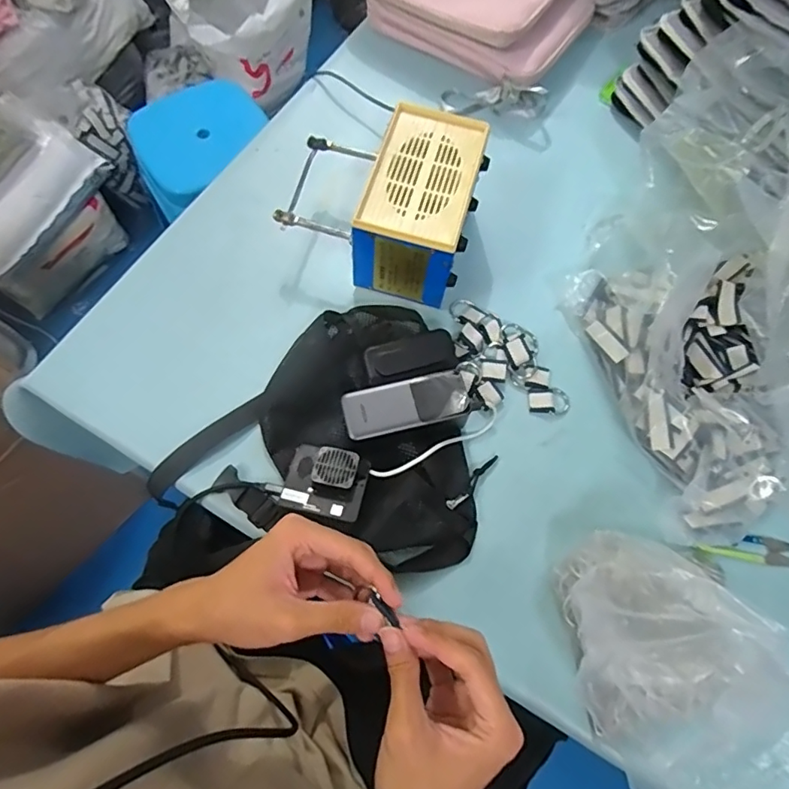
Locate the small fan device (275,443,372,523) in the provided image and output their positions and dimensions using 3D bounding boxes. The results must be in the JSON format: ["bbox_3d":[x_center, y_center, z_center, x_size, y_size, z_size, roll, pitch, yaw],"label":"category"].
[{"bbox_3d":[-0.067,0.085,0.511,0.077,0.017,0.069,11,61,3],"label":"small fan device"}]

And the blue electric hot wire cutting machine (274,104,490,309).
[{"bbox_3d":[-0.011,-0.230,0.619,0.208,0.123,0.182,20,69,5],"label":"blue electric hot wire cutting machine"}]

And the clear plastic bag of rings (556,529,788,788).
[{"bbox_3d":[0.237,0.233,0.436,0.147,0.151,0.229,-25,72,-11],"label":"clear plastic bag of rings"}]

